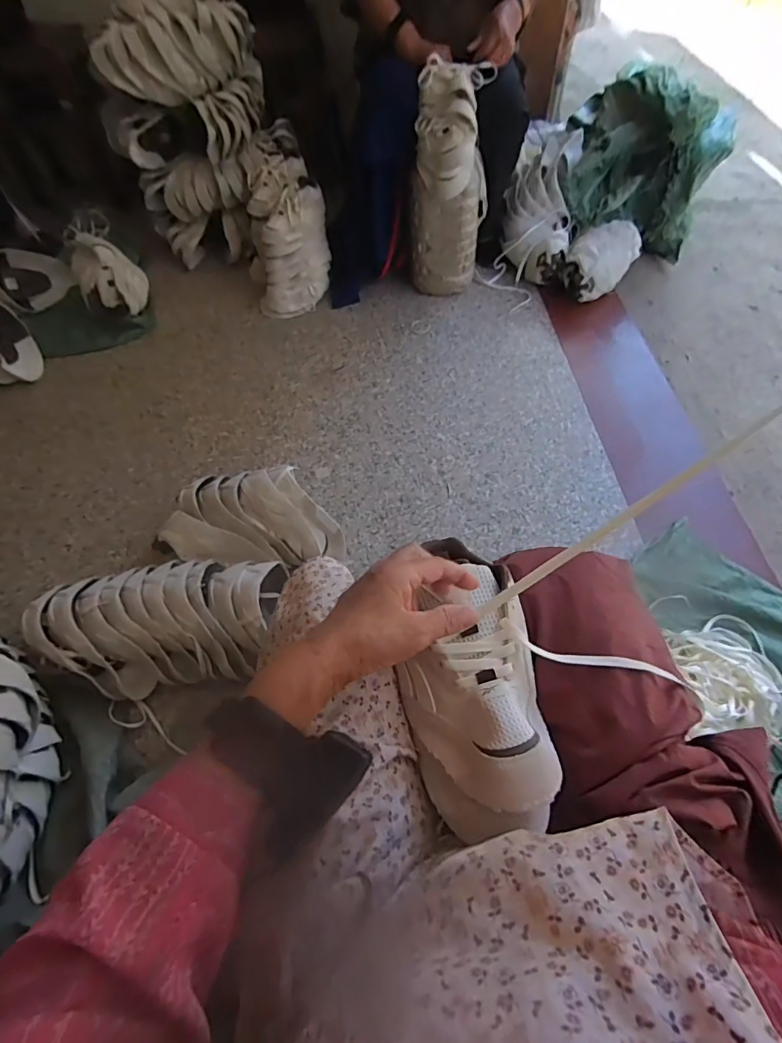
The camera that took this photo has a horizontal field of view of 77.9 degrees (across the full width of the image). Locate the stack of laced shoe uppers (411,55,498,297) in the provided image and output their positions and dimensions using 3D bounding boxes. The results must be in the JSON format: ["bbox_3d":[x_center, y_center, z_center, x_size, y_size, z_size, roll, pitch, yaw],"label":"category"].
[{"bbox_3d":[0.147,-0.826,1.220,0.183,0.428,0.169,6,59,6],"label":"stack of laced shoe uppers"}]

